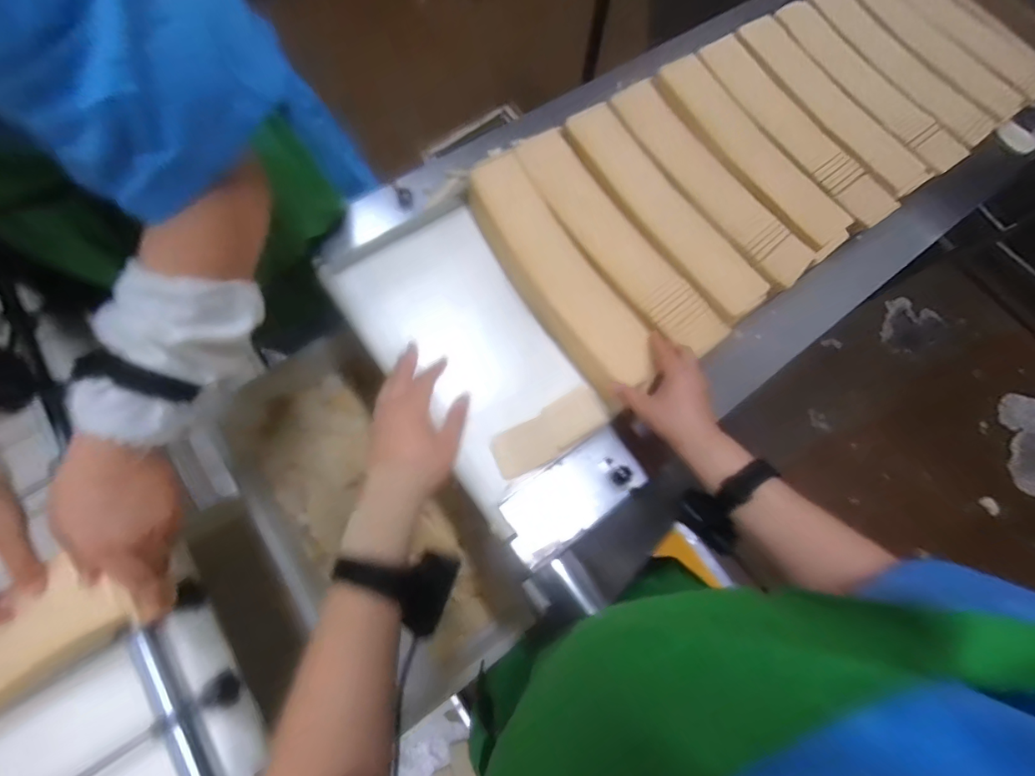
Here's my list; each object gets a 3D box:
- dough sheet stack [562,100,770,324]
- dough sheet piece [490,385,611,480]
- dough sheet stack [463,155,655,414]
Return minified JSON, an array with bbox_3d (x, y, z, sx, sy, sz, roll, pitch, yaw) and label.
[{"bbox_3d":[0.196,-0.246,0.653,0.086,0.029,0.362,-34,79,-7],"label":"dough sheet stack"},{"bbox_3d":[0.039,0.054,0.581,0.145,0.007,0.056,-30,86,-6],"label":"dough sheet piece"},{"bbox_3d":[0.047,-0.145,0.614,0.098,0.050,0.362,-31,77,-7],"label":"dough sheet stack"}]

